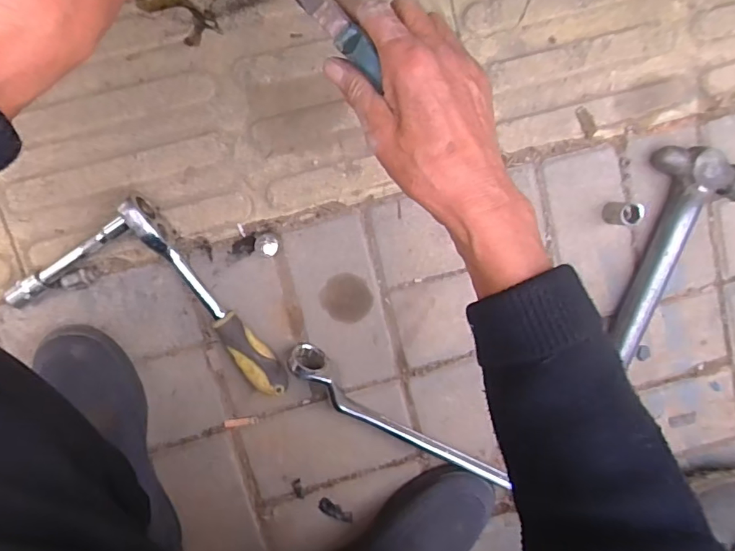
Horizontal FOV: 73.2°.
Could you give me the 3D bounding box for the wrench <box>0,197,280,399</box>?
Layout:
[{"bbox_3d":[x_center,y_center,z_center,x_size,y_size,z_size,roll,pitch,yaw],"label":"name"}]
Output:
[{"bbox_3d":[-0.218,0.066,0.510,0.162,0.051,0.244,-37,99,-1],"label":"wrench"}]

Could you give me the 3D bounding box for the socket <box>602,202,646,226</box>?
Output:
[{"bbox_3d":[0.284,-0.069,0.553,0.032,0.035,0.024,1,97,-6],"label":"socket"}]

